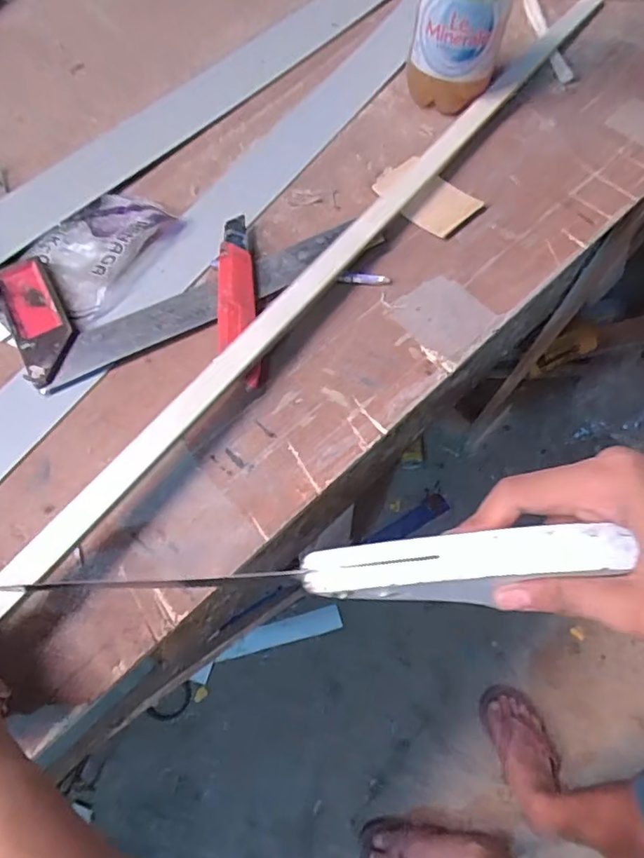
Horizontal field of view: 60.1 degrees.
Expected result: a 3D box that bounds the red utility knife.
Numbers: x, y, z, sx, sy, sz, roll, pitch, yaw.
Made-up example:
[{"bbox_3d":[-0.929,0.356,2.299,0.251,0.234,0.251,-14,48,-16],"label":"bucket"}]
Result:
[{"bbox_3d":[-0.069,-0.104,0.445,0.031,0.022,0.163,-6,65,-4],"label":"red utility knife"}]

